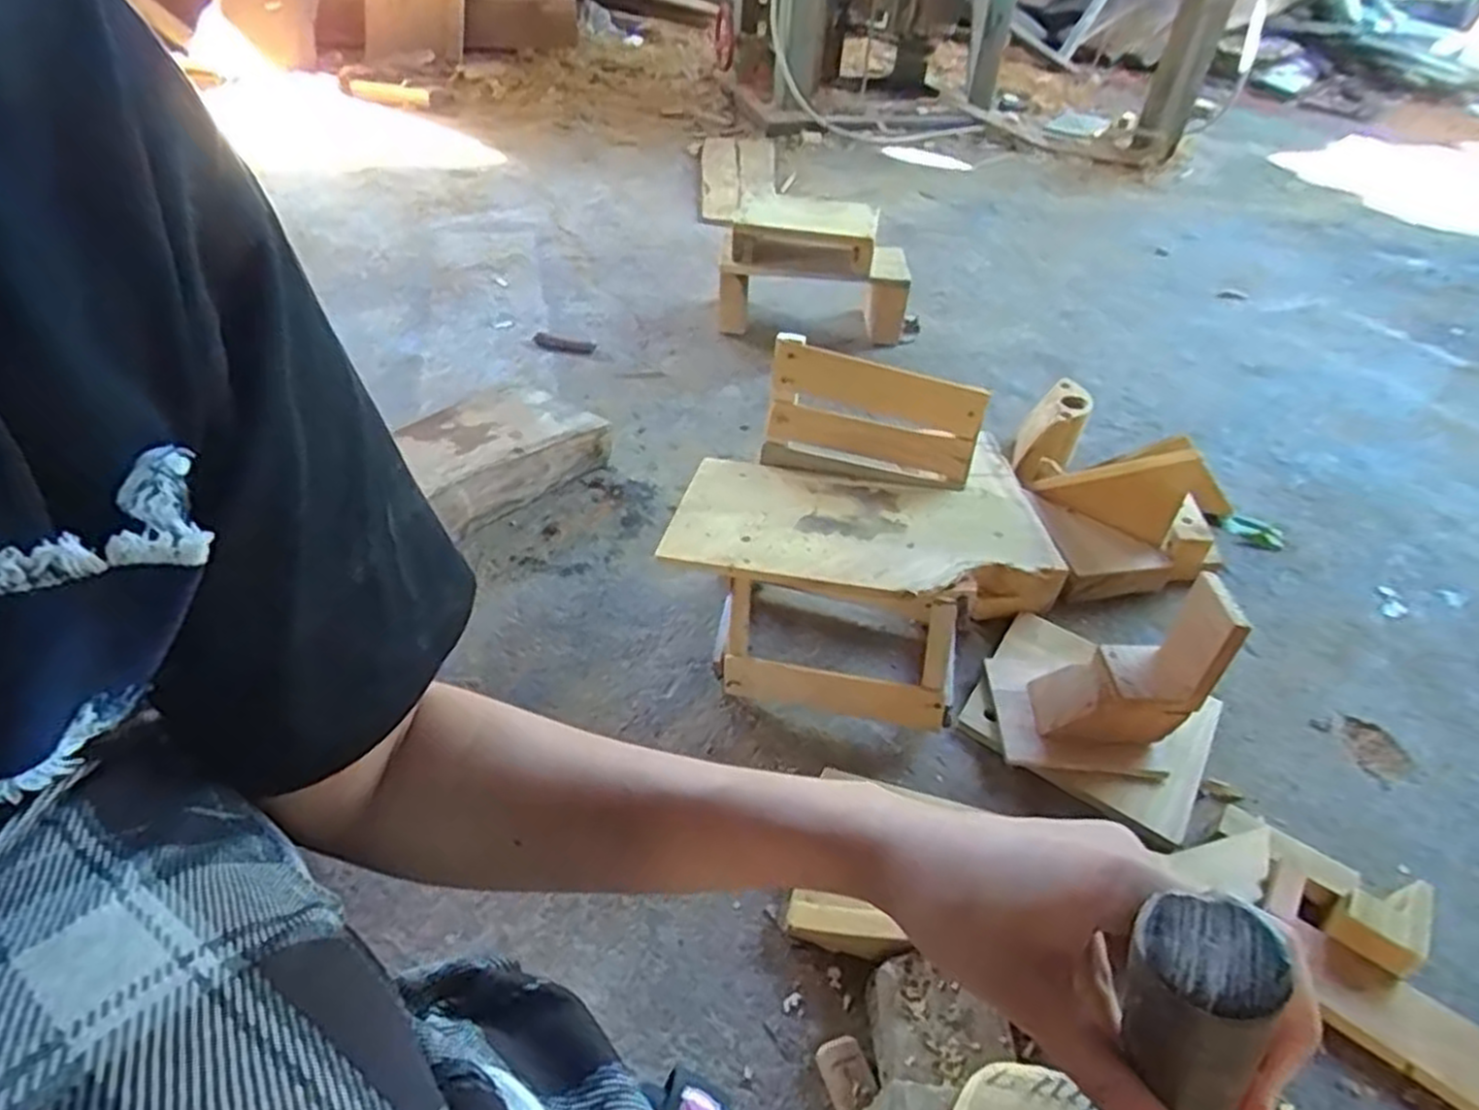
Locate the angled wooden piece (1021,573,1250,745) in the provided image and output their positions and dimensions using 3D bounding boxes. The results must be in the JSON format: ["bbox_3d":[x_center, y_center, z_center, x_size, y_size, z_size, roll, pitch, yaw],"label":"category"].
[{"bbox_3d":[0.365,0.107,0.705,0.087,0.196,0.076,30,34,-26],"label":"angled wooden piece"}]

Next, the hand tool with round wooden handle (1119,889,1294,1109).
[{"bbox_3d":[0.145,0.197,0.271,0.034,0.243,0.037,-10,38,8],"label":"hand tool with round wooden handle"}]

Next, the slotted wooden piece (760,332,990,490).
[{"bbox_3d":[0.129,-0.134,0.761,0.206,0.101,0.048,12,43,8],"label":"slotted wooden piece"}]

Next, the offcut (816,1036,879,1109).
[{"bbox_3d":[0.073,0.352,0.525,0.030,0.020,0.043,-15,46,-22],"label":"offcut"}]

